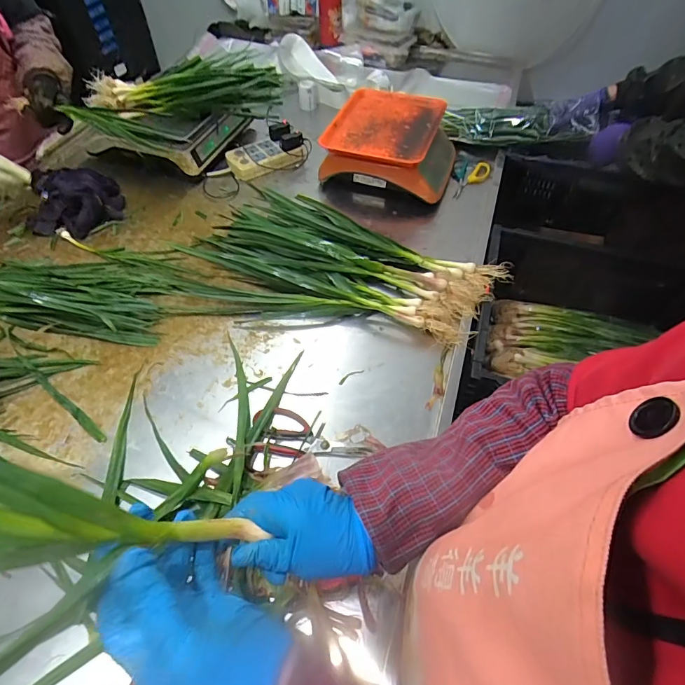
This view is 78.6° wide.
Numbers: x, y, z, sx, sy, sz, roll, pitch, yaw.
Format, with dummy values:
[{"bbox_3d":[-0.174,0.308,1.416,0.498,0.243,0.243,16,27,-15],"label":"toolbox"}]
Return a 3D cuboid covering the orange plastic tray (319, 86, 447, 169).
[{"bbox_3d":[0.101,-0.505,0.964,0.231,0.032,0.290,16,55,11],"label":"orange plastic tray"}]

